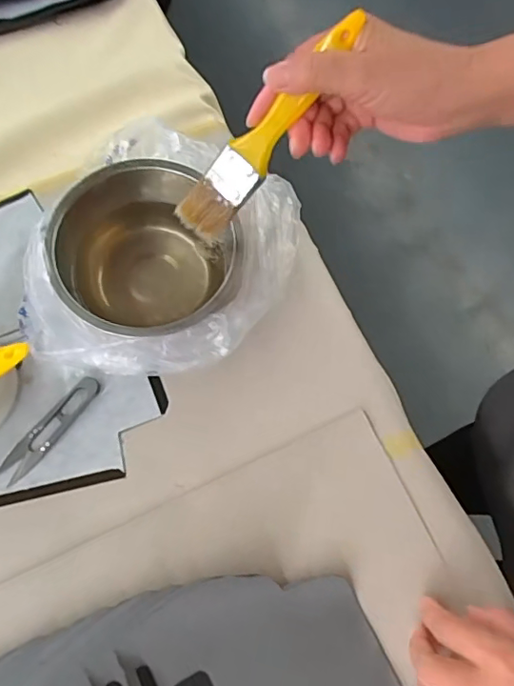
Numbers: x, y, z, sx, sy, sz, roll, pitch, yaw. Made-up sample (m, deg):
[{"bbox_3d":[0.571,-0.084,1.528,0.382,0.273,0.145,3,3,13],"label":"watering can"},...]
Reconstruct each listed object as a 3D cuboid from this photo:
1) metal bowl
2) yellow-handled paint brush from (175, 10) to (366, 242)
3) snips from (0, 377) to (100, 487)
[{"bbox_3d":[-0.091,-0.065,0.451,0.137,0.071,0.143,0,72,-1],"label":"metal bowl"},{"bbox_3d":[0.007,-0.142,0.372,0.177,0.019,0.033,-46,75,27],"label":"yellow-handled paint brush"},{"bbox_3d":[-0.168,0.069,0.442,0.024,0.005,0.102,39,75,11],"label":"snips"}]

